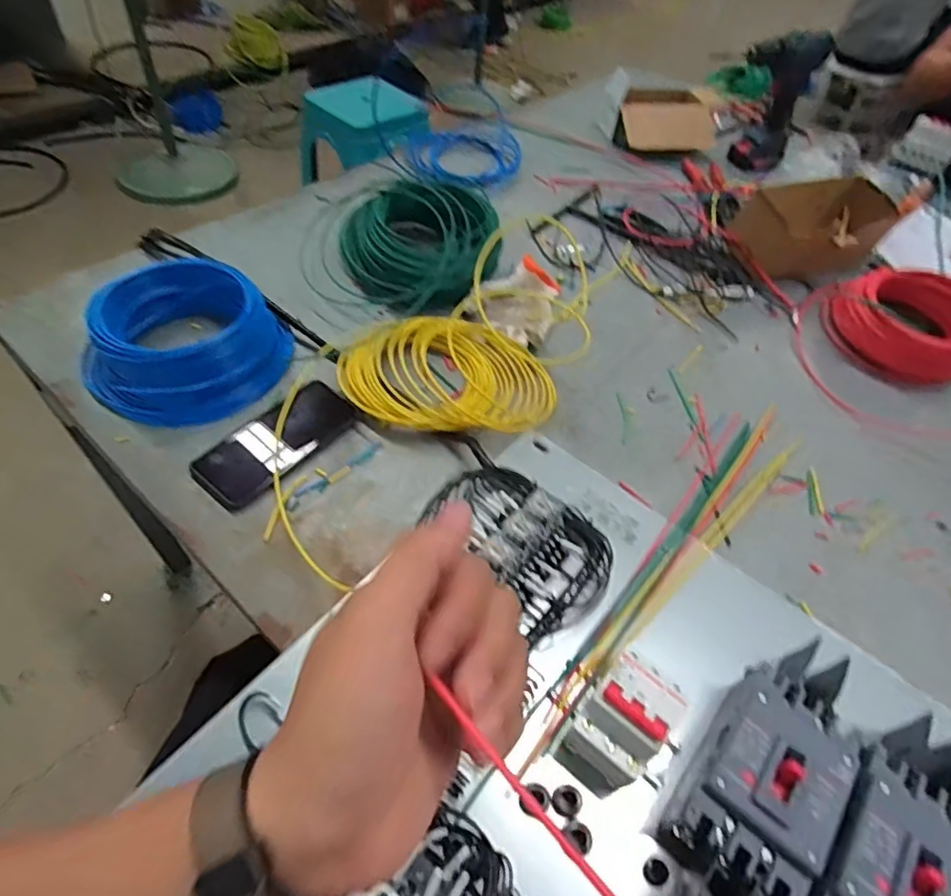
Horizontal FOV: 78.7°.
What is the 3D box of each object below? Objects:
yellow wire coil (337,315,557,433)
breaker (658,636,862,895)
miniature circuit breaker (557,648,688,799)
[{"bbox_3d":[-0.030,-0.075,0.648,0.240,0.056,0.145,10,52,2],"label":"yellow wire coil"},{"bbox_3d":[0.205,0.217,0.409,0.084,0.072,0.180,33,56,19],"label":"breaker"},{"bbox_3d":[0.106,0.194,0.418,0.057,0.077,0.085,36,57,20],"label":"miniature circuit breaker"}]

